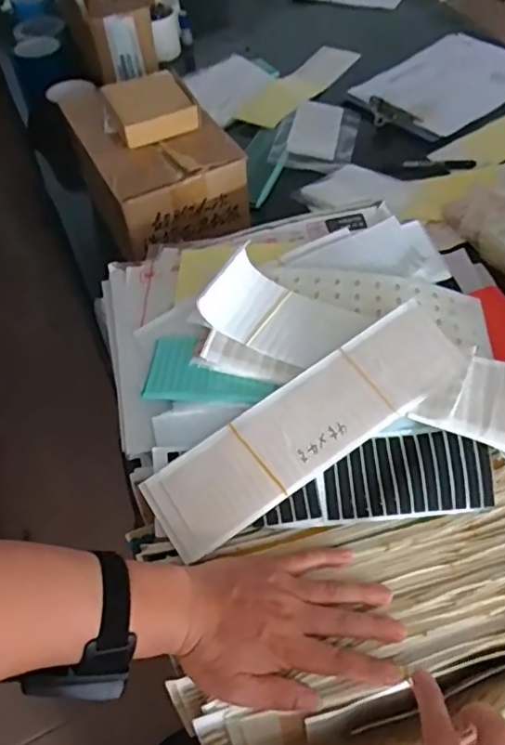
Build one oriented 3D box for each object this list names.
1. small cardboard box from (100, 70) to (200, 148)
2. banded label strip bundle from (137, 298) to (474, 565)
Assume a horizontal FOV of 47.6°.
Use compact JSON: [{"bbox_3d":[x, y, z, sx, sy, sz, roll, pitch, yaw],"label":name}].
[{"bbox_3d":[-0.130,-0.338,0.726,0.100,0.036,0.109,-21,55,-11],"label":"small cardboard box"},{"bbox_3d":[0.046,0.046,0.496,0.294,0.012,0.080,-34,74,-5],"label":"banded label strip bundle"}]

